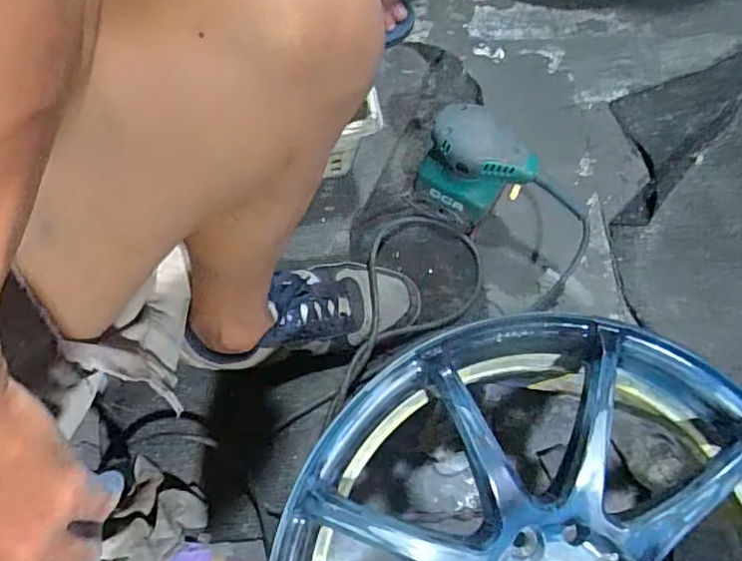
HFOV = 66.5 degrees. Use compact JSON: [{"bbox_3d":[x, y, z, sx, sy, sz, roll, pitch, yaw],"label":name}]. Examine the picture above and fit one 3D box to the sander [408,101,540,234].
[{"bbox_3d":[0.113,-0.117,0.639,0.117,0.129,0.082,32,75,8],"label":"sander"}]

